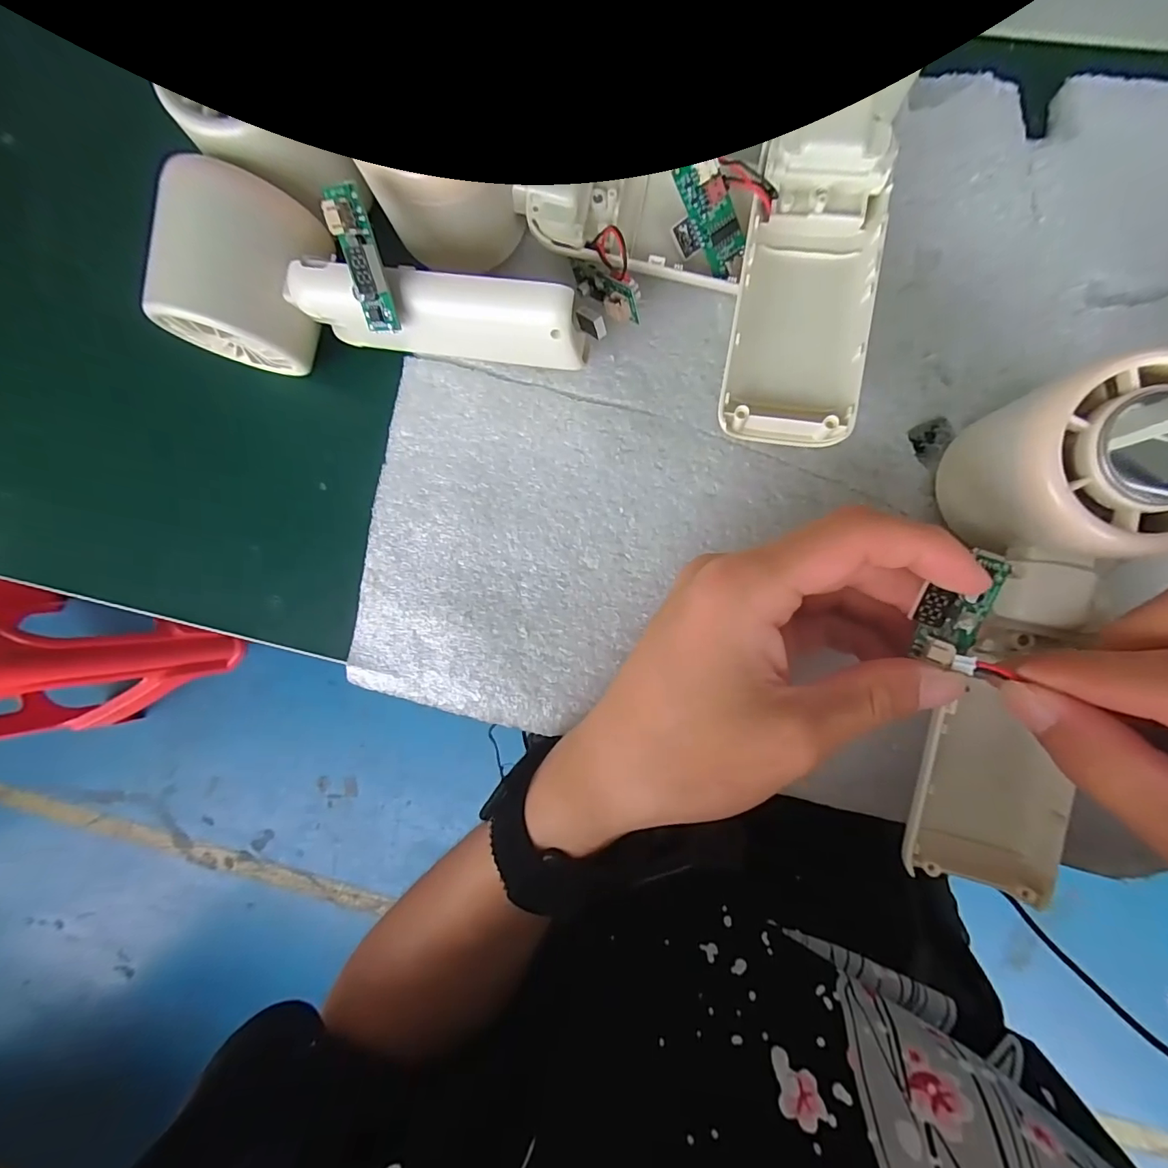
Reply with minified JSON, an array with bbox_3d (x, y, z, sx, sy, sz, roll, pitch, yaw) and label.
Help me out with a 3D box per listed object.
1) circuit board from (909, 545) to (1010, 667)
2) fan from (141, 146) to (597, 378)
[{"bbox_3d":[0.109,0.006,0.147,0.023,0.012,0.033,18,93,5],"label":"circuit board"},{"bbox_3d":[-0.079,-0.104,0.179,0.159,0.055,0.060,15,92,5],"label":"fan"}]

